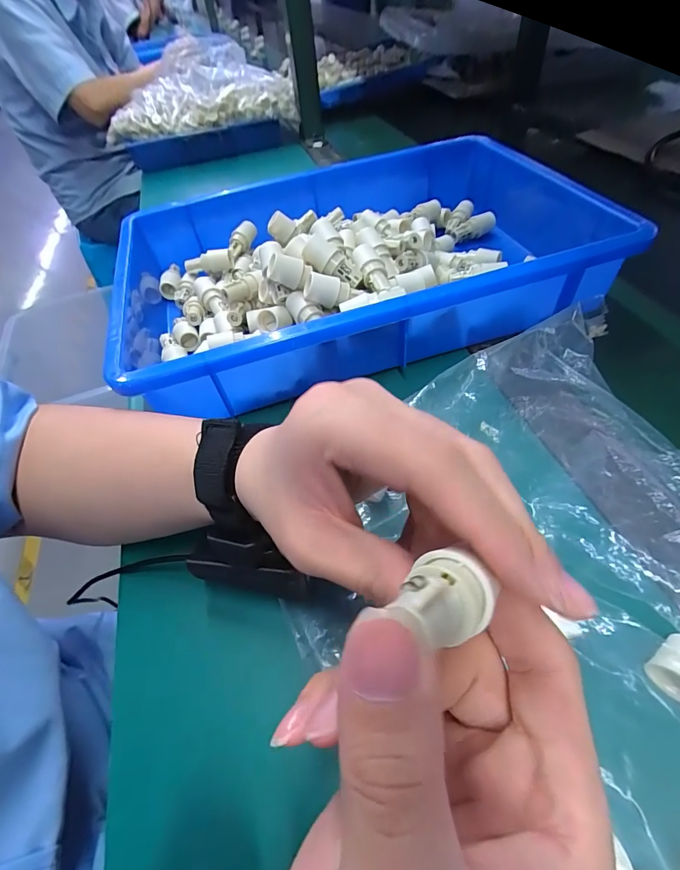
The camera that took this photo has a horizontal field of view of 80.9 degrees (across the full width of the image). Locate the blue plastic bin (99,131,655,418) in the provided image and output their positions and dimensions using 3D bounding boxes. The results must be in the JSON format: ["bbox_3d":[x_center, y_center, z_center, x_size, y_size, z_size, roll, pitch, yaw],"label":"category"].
[{"bbox_3d":[0.007,-0.184,0.396,0.419,0.084,0.320,-15,51,-6],"label":"blue plastic bin"}]

